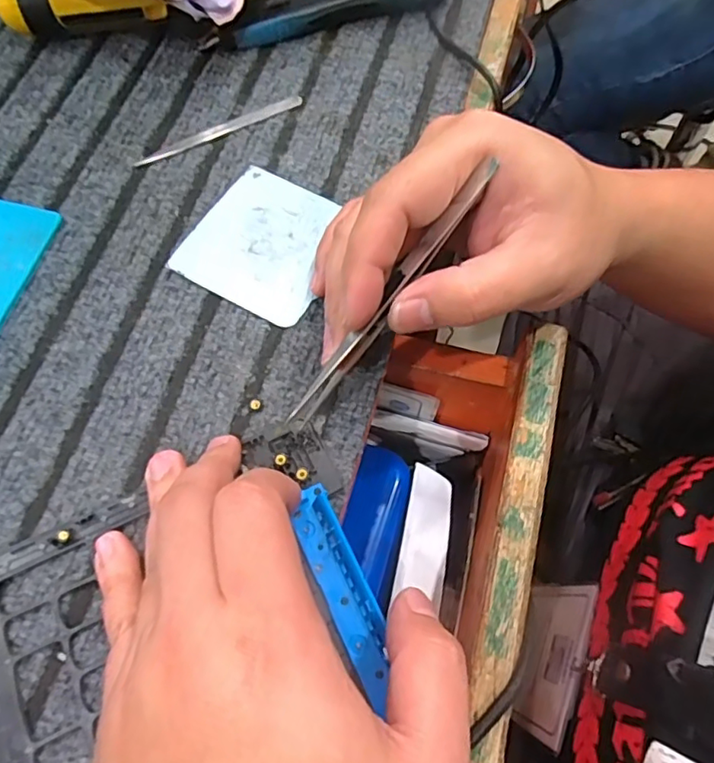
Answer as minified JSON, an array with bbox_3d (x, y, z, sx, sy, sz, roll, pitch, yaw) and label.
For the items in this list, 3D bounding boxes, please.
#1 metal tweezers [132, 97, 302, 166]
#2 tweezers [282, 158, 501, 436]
[{"bbox_3d":[-0.079,-0.145,0.337,0.101,0.004,0.009,-25,67,-9],"label":"metal tweezers"},{"bbox_3d":[0.011,-0.030,0.234,0.007,0.008,0.127,43,104,18],"label":"tweezers"}]

